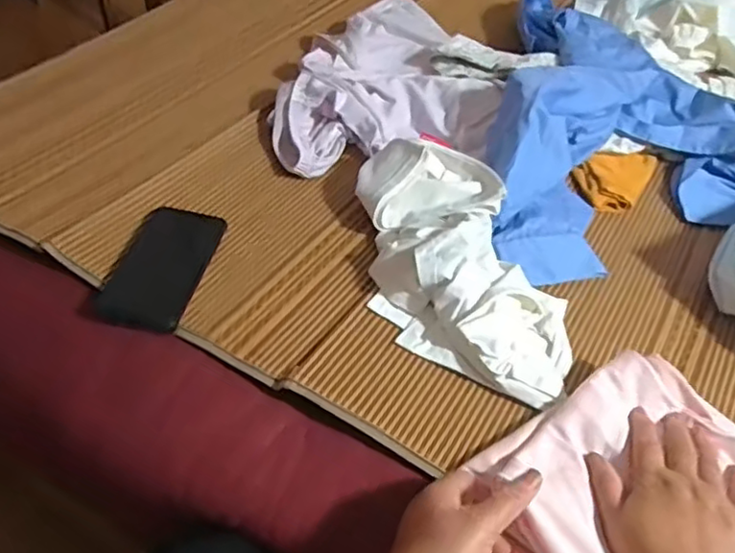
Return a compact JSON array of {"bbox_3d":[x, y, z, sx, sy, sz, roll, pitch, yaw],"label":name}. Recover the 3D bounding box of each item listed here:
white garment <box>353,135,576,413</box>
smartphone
[{"bbox_3d":[0.085,-0.017,0.657,0.167,0.066,0.331,-14,50,-18],"label":"white garment"},{"bbox_3d":[-0.201,-0.014,0.656,0.083,0.013,0.165,10,47,3],"label":"smartphone"}]

